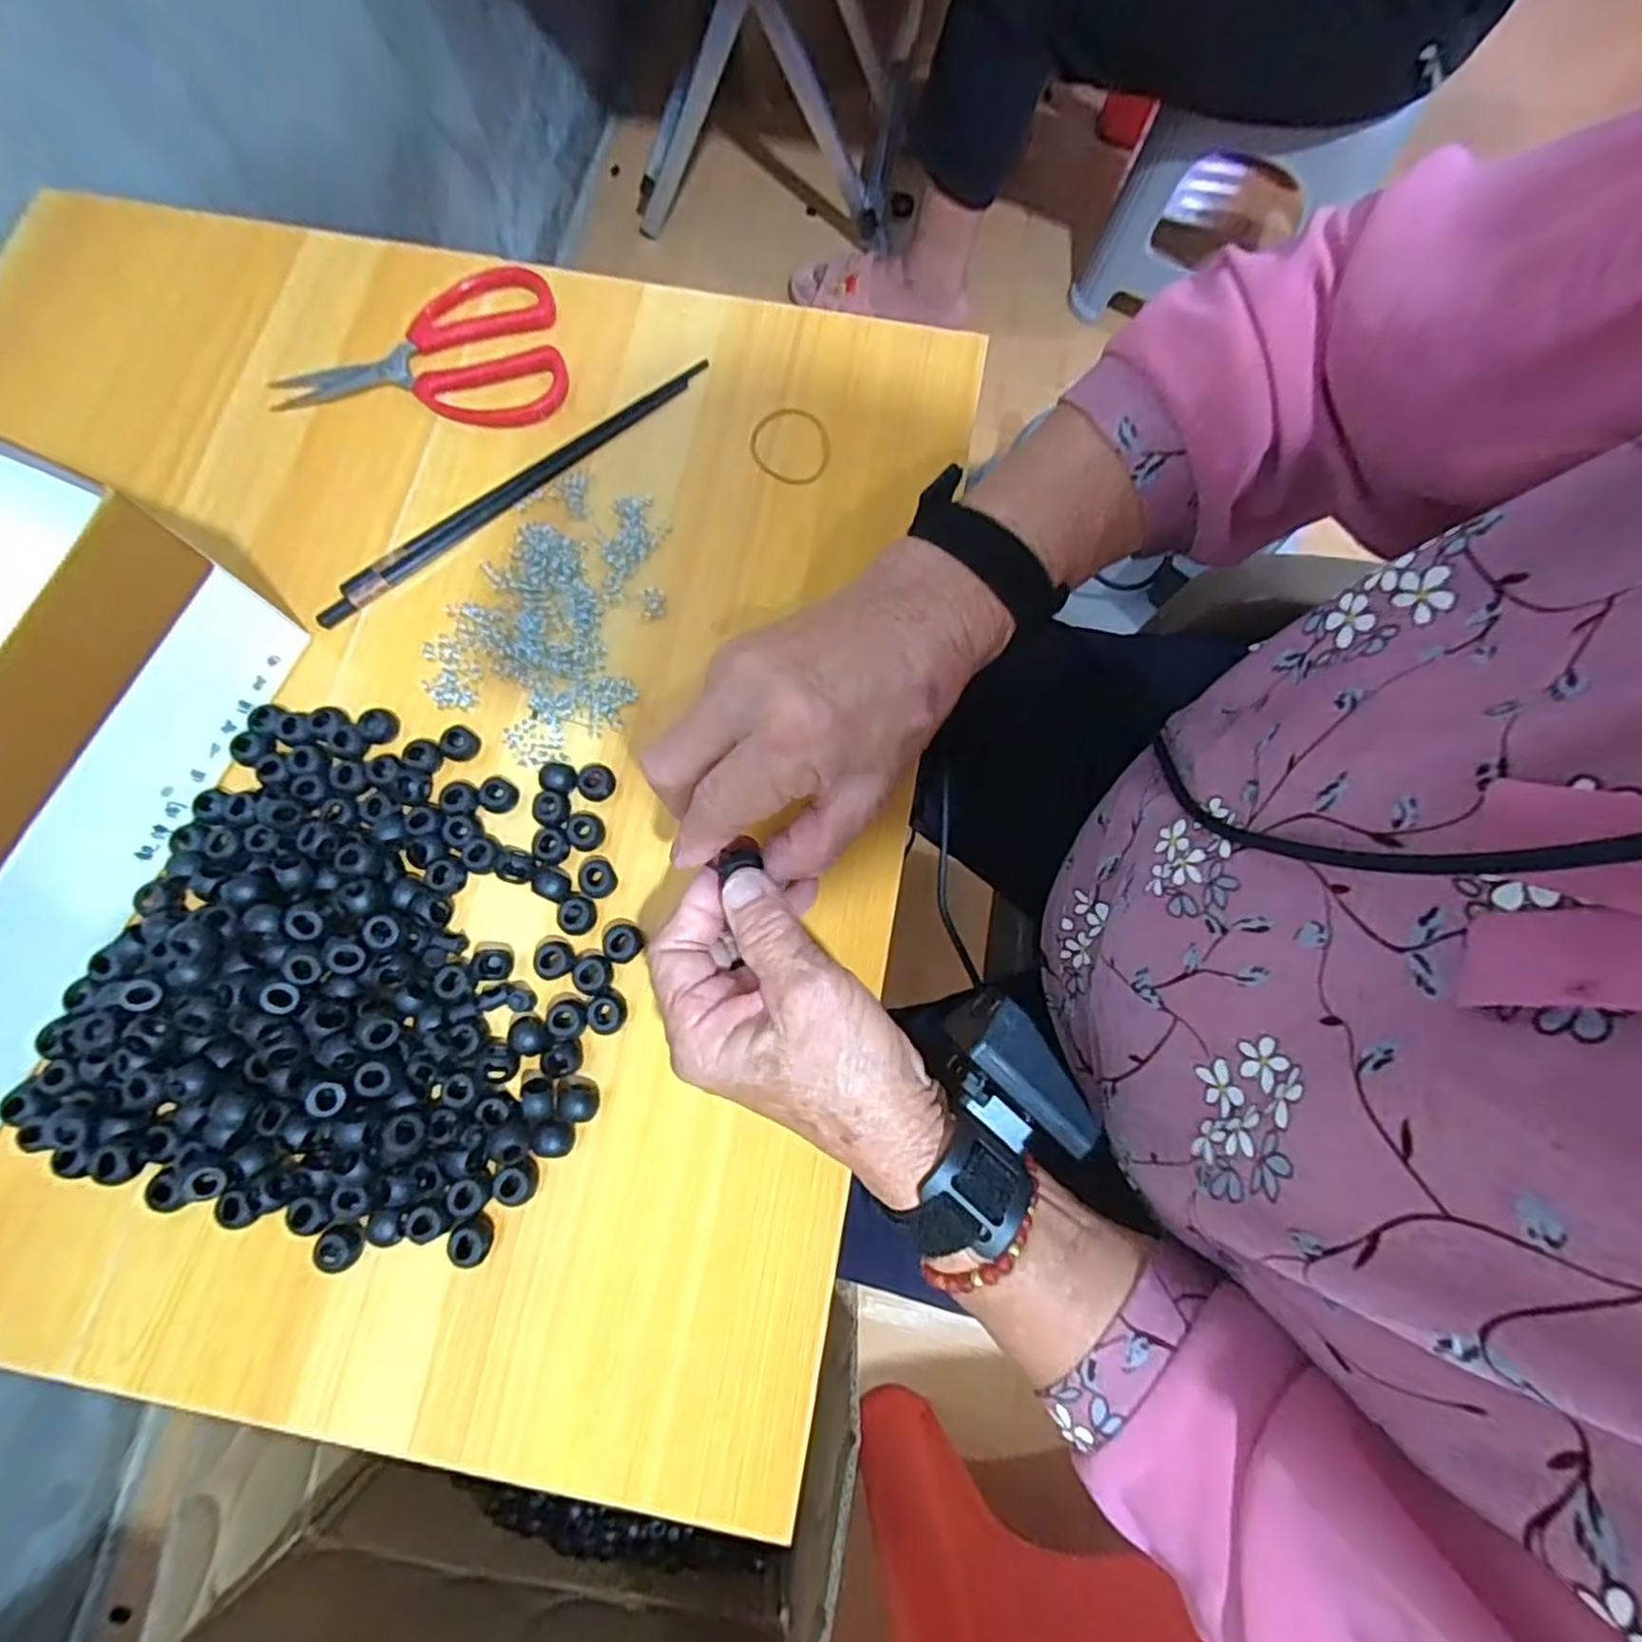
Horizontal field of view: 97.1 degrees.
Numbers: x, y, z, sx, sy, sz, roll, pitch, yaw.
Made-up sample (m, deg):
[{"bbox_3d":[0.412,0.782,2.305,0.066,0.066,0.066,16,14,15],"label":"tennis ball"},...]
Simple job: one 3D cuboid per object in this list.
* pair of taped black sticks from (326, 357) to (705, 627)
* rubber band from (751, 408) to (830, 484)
[{"bbox_3d":[-0.165,-0.186,0.397,0.249,0.005,0.017,-40,80,-10],"label":"pair of taped black sticks"},{"bbox_3d":[-0.017,-0.213,0.409,0.045,0.004,0.049,0,76,-1],"label":"rubber band"}]

